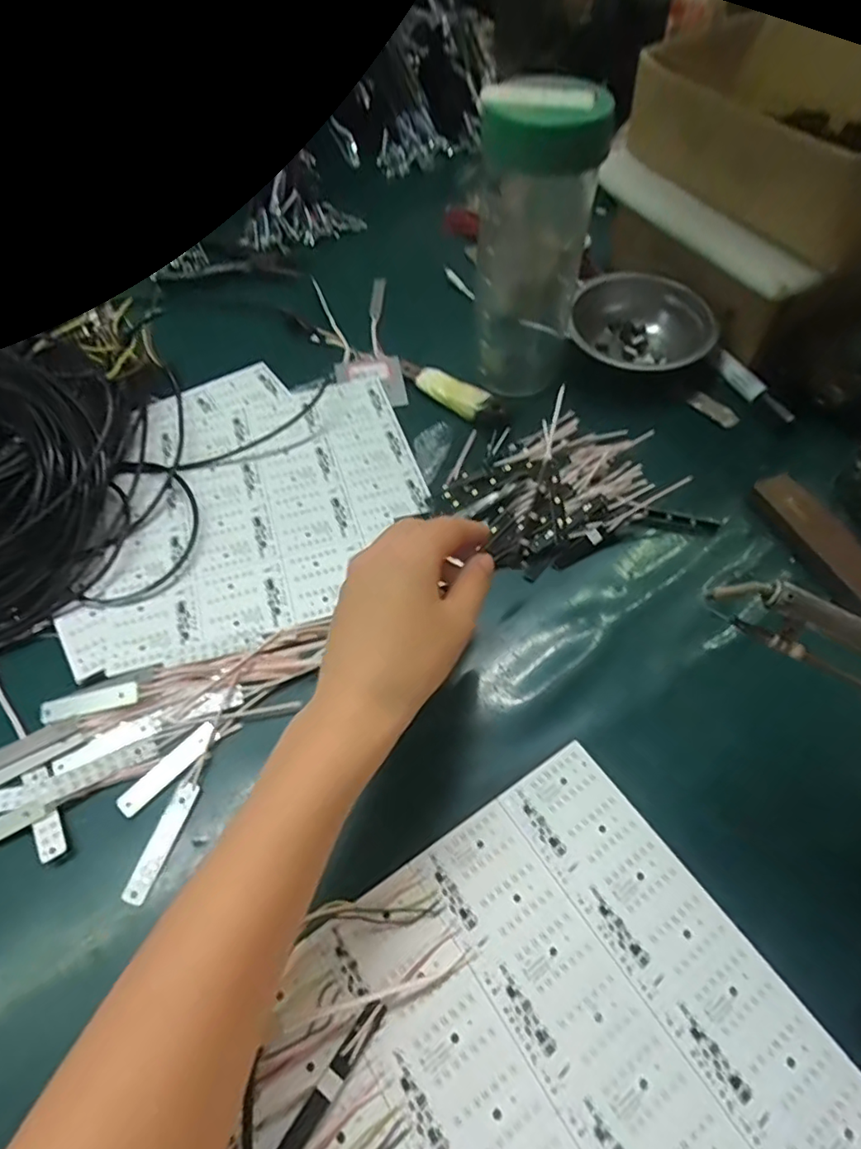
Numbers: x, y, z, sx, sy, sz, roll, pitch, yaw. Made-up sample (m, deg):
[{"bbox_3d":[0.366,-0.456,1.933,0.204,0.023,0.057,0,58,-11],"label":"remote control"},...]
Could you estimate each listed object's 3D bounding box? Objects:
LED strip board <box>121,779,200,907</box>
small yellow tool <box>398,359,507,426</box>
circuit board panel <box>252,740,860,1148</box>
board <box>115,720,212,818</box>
[{"bbox_3d":[-0.140,0.138,0.311,0.014,0.004,0.060,14,58,7],"label":"LED strip board"},{"bbox_3d":[0.015,-0.159,0.508,0.112,0.015,0.028,38,62,24],"label":"small yellow tool"},{"bbox_3d":[0.054,0.222,0.247,0.223,0.007,0.225,-29,59,-19],"label":"circuit board panel"},{"bbox_3d":[-0.145,0.106,0.330,0.015,0.004,0.060,36,62,23],"label":"board"}]

